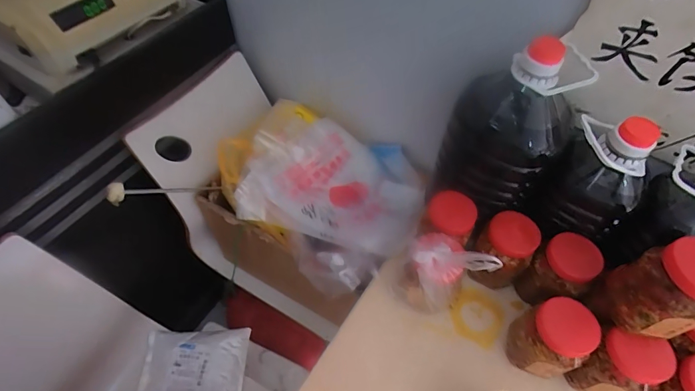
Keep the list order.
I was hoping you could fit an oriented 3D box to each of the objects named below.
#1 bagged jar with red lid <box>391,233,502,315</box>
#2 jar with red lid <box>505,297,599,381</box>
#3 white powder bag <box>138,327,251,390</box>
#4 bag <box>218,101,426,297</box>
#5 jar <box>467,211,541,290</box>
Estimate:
[{"bbox_3d":[0.134,0.107,0.538,0.091,0.182,0.101,-38,63,-25],"label":"bagged jar with red lid"},{"bbox_3d":[0.264,0.194,0.509,0.072,0.125,0.077,1,54,-1],"label":"jar with red lid"},{"bbox_3d":[-0.330,0.368,0.813,0.217,0.027,0.166,1,54,-1],"label":"white powder bag"},{"bbox_3d":[-0.046,-0.037,0.746,0.407,0.154,0.334,36,61,21],"label":"bag"},{"bbox_3d":[0.238,0.082,0.585,0.088,0.132,0.080,1,54,-1],"label":"jar"}]

